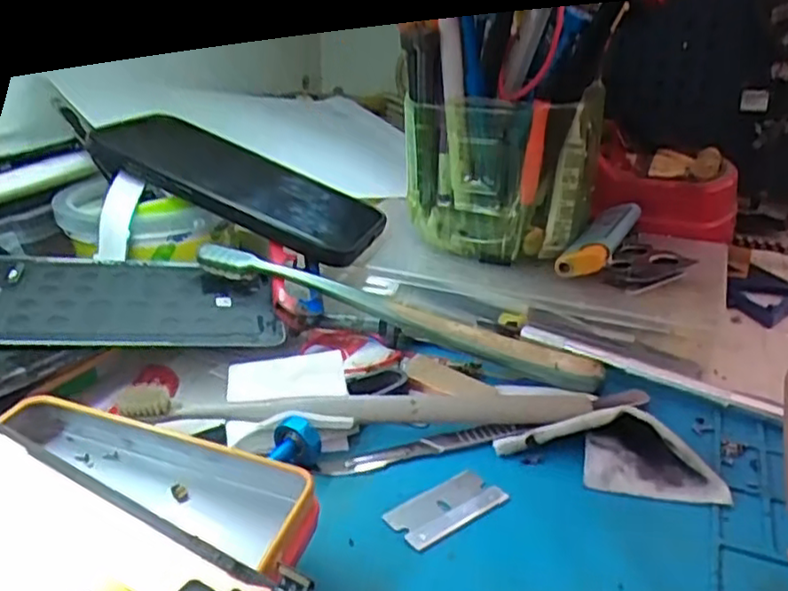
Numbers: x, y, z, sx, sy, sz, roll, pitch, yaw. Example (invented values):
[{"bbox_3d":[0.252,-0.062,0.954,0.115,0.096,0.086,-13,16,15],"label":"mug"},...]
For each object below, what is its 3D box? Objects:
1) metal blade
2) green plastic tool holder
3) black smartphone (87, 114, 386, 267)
[{"bbox_3d":[0.017,0.067,0.221,0.038,0.004,0.019,-18,30,-35],"label":"metal blade"},{"bbox_3d":[0.058,-0.056,0.343,0.078,0.083,0.072,18,29,33],"label":"green plastic tool holder"},{"bbox_3d":[-0.078,-0.056,0.347,0.142,0.018,0.063,25,28,5],"label":"black smartphone"}]

